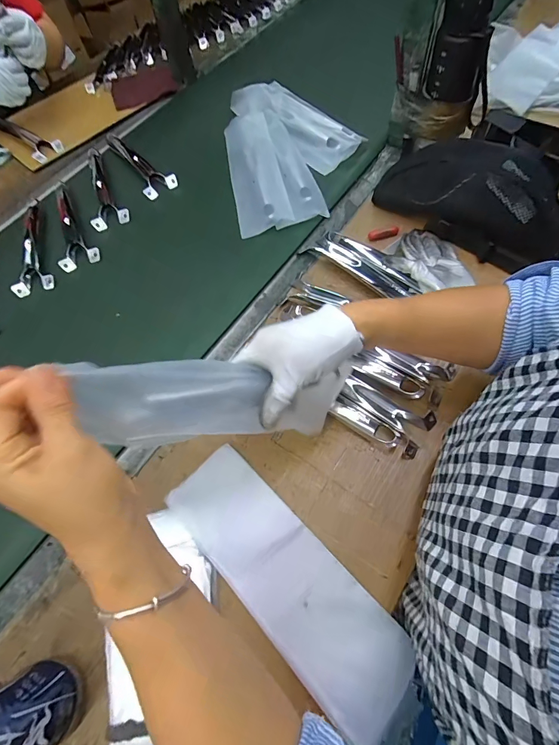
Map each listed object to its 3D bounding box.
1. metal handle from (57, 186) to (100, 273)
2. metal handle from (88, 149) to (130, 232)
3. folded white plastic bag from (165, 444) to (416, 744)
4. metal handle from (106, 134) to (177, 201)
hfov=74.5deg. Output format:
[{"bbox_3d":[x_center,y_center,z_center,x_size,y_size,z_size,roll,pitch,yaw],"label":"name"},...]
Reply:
[{"bbox_3d":[-0.356,-0.265,0.644,0.064,0.014,0.199,-15,64,-5],"label":"metal handle"},{"bbox_3d":[-0.339,-0.356,0.686,0.064,0.017,0.225,-24,62,-6],"label":"metal handle"},{"bbox_3d":[0.002,0.203,0.380,0.095,0.019,0.285,-42,69,-16],"label":"folded white plastic bag"},{"bbox_3d":[-0.280,-0.413,0.711,0.062,0.021,0.215,-37,64,-12],"label":"metal handle"}]

